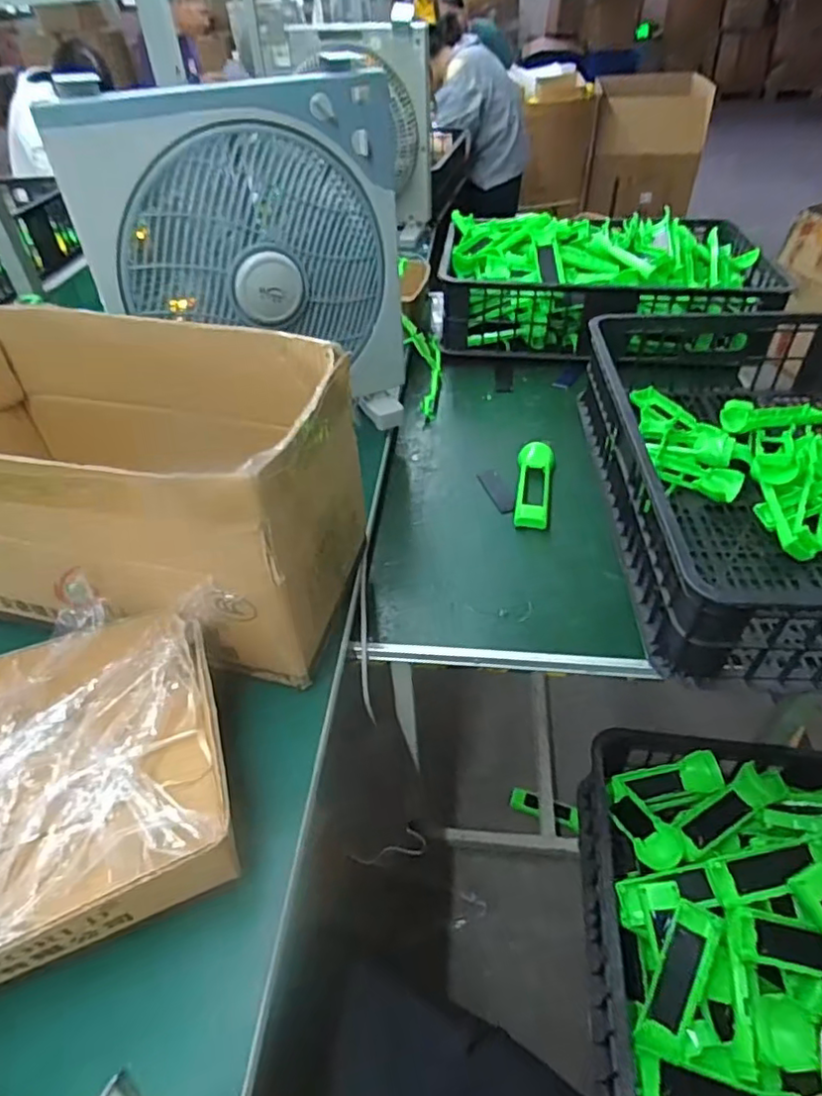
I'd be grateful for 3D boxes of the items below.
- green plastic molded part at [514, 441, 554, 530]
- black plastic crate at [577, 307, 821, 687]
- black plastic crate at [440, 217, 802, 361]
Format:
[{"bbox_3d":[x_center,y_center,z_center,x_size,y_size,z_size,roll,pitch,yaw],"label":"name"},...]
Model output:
[{"bbox_3d":[0.169,-0.093,0.834,0.048,0.018,0.184,8,44,11],"label":"green plastic molded part"},{"bbox_3d":[0.456,-0.131,0.781,0.400,0.143,0.671,1,43,4],"label":"black plastic crate"},{"bbox_3d":[0.349,-0.511,1.147,0.578,0.155,0.402,-1,43,2],"label":"black plastic crate"}]

